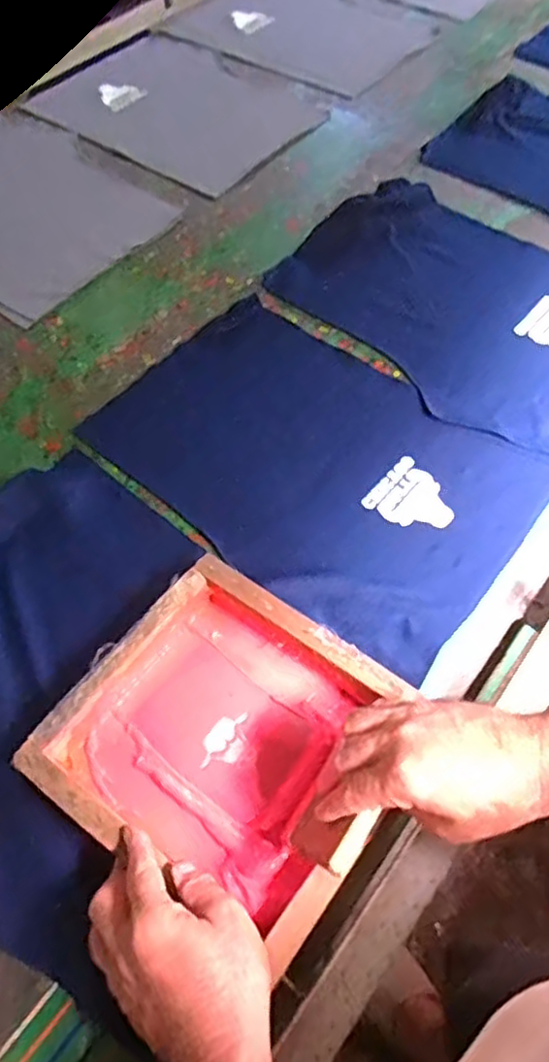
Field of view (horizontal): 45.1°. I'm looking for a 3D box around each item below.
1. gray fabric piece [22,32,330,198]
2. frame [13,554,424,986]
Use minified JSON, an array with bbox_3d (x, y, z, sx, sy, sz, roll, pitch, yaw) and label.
[{"bbox_3d":[-0.173,-0.754,1.175,0.476,0.011,0.337,37,66,22],"label":"gray fabric piece"},{"bbox_3d":[-0.038,0.171,0.562,0.243,0.052,0.234,29,64,19],"label":"frame"}]

